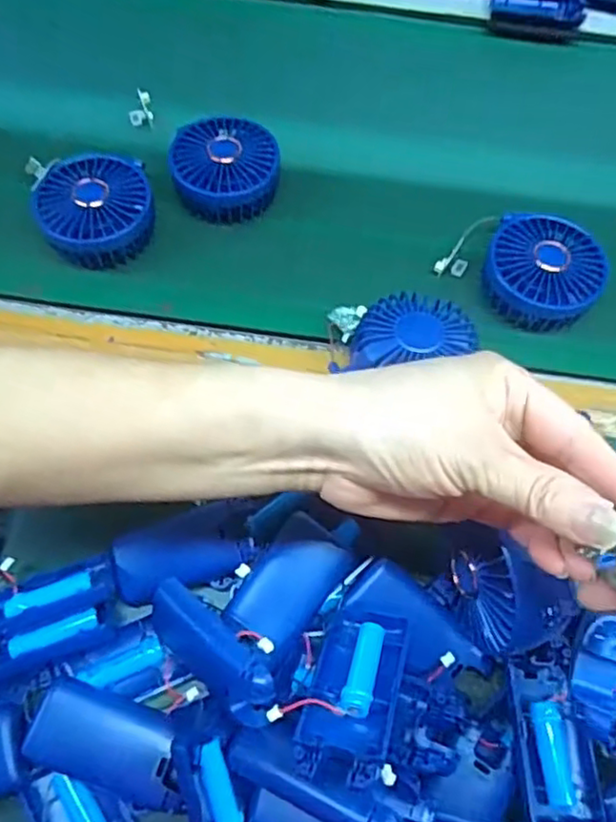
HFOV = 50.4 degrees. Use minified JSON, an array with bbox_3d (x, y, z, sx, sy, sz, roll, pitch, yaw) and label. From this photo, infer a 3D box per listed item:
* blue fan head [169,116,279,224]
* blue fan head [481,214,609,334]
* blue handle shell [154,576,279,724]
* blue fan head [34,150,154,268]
[{"bbox_3d":[-0.067,-0.195,0.530,0.082,0.040,0.074,-4,65,-5],"label":"blue fan head"},{"bbox_3d":[0.180,-0.108,0.502,0.084,0.033,0.088,1,64,-2],"label":"blue fan head"},{"bbox_3d":[-0.053,0.129,0.351,0.090,0.035,0.027,29,64,37],"label":"blue handle shell"},{"bbox_3d":[-0.163,-0.157,0.511,0.084,0.035,0.095,-9,65,-7],"label":"blue fan head"}]

